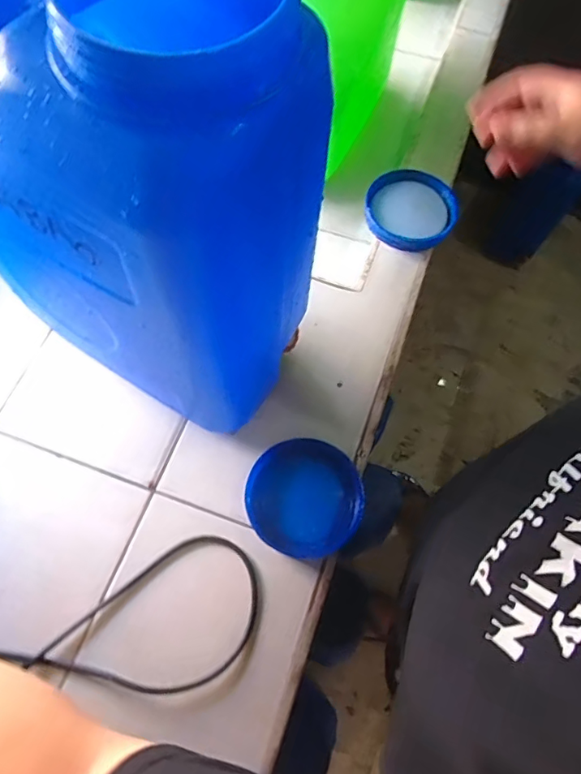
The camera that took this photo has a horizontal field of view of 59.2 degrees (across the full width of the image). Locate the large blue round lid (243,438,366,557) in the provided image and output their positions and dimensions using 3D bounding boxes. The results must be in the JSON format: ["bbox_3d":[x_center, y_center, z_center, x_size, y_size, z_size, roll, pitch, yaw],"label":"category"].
[{"bbox_3d":[0.015,0.117,0.545,0.121,0.020,0.116,1,67,-3],"label":"large blue round lid"}]

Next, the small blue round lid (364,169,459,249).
[{"bbox_3d":[0.162,-0.240,0.688,0.116,0.019,0.116,1,67,-3],"label":"small blue round lid"}]

